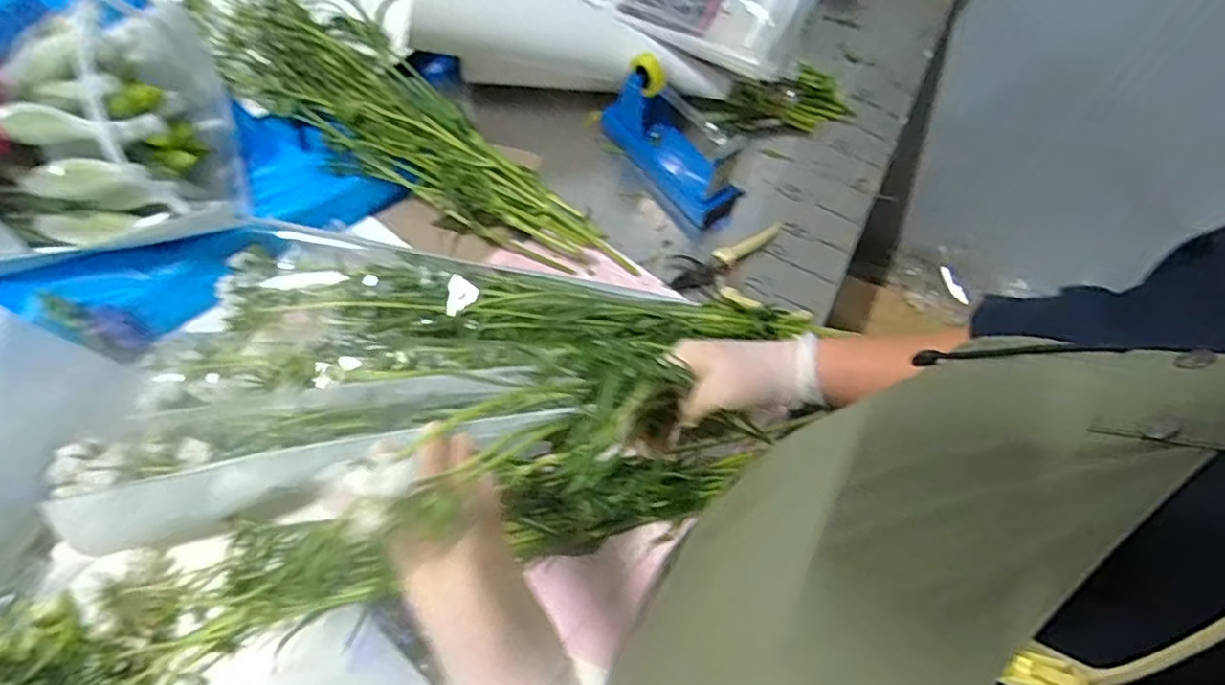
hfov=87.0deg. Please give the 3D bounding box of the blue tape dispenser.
[{"bbox_3d":[0.073,-0.241,0.744,0.071,0.126,0.186,-35,70,-18],"label":"blue tape dispenser"}]

